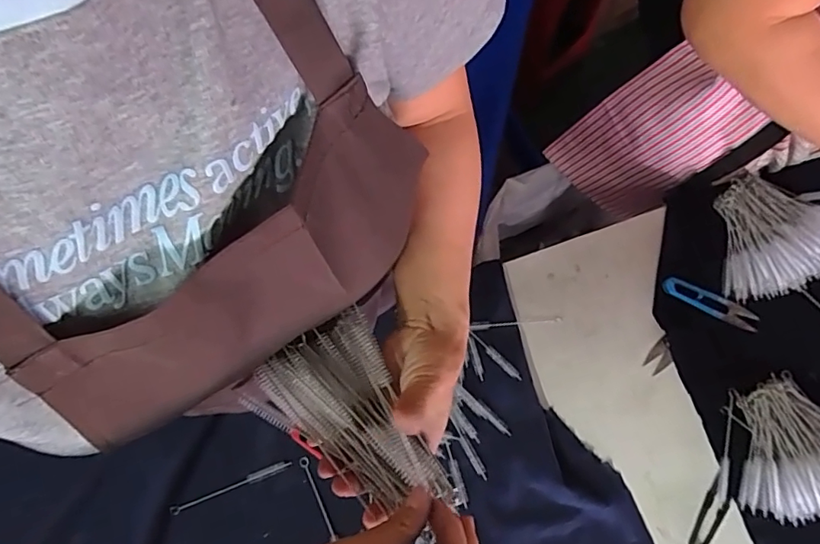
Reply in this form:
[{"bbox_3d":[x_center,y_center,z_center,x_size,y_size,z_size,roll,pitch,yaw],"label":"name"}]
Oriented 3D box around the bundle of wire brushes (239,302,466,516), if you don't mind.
[{"bbox_3d":[-0.045,0.103,0.353,0.094,0.038,0.139,-31,76,-9],"label":"bundle of wire brushes"}]

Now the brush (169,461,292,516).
[{"bbox_3d":[-0.213,0.256,0.626,0.146,0.006,0.012,-20,75,-6],"label":"brush"}]

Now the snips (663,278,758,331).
[{"bbox_3d":[0.377,0.040,0.660,0.119,0.006,0.026,25,90,6],"label":"snips"}]

